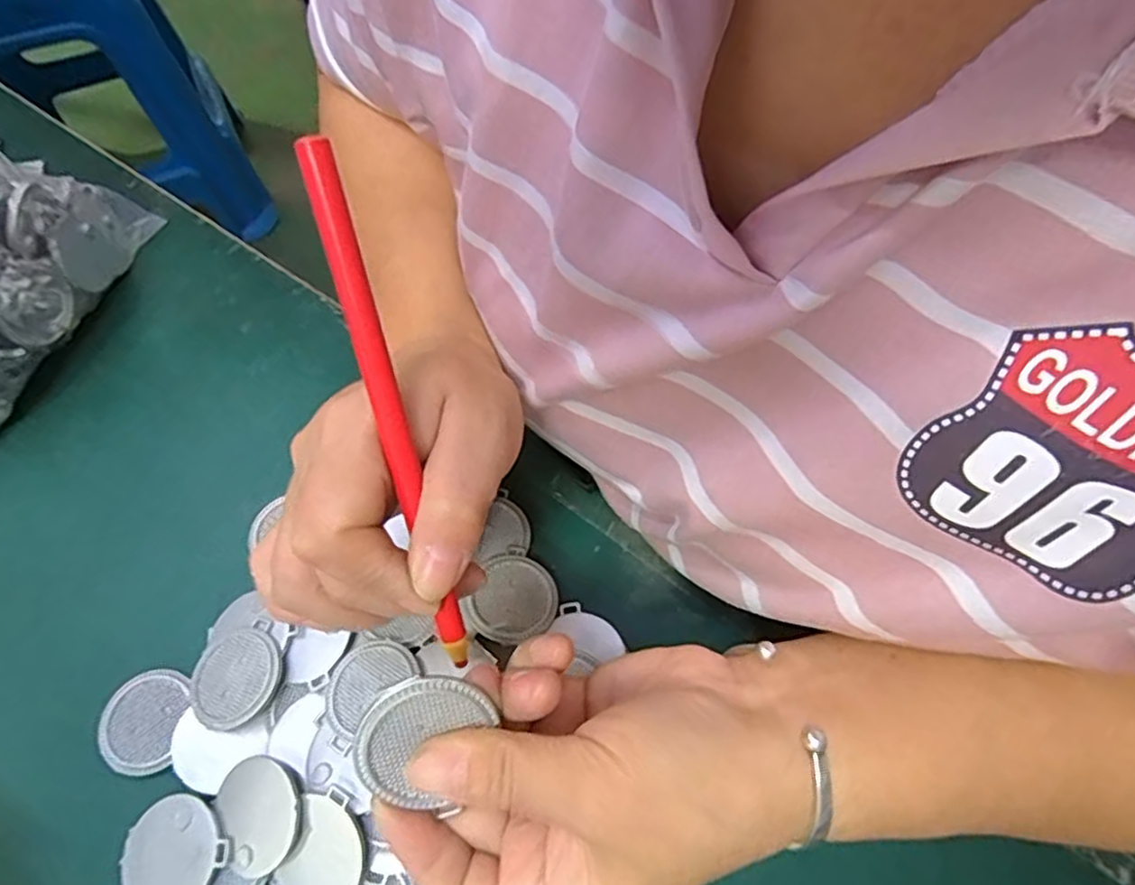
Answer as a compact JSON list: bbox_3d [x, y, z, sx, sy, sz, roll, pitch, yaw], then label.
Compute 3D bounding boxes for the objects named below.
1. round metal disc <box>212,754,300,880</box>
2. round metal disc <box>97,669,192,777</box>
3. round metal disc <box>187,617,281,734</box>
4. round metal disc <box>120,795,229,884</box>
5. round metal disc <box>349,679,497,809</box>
[{"bbox_3d":[-0.119,0.143,0.260,0.035,0.004,0.040,-39,61,3],"label":"round metal disc"},{"bbox_3d":[-0.179,0.117,0.285,0.034,0.010,0.040,13,64,4],"label":"round metal disc"},{"bbox_3d":[-0.140,0.099,0.286,0.038,0.005,0.040,-4,59,7],"label":"round metal disc"},{"bbox_3d":[-0.154,0.159,0.260,0.039,0.004,0.038,-5,63,9],"label":"round metal disc"},{"bbox_3d":[-0.042,0.084,0.192,0.032,0.004,0.038,30,91,-17],"label":"round metal disc"}]

